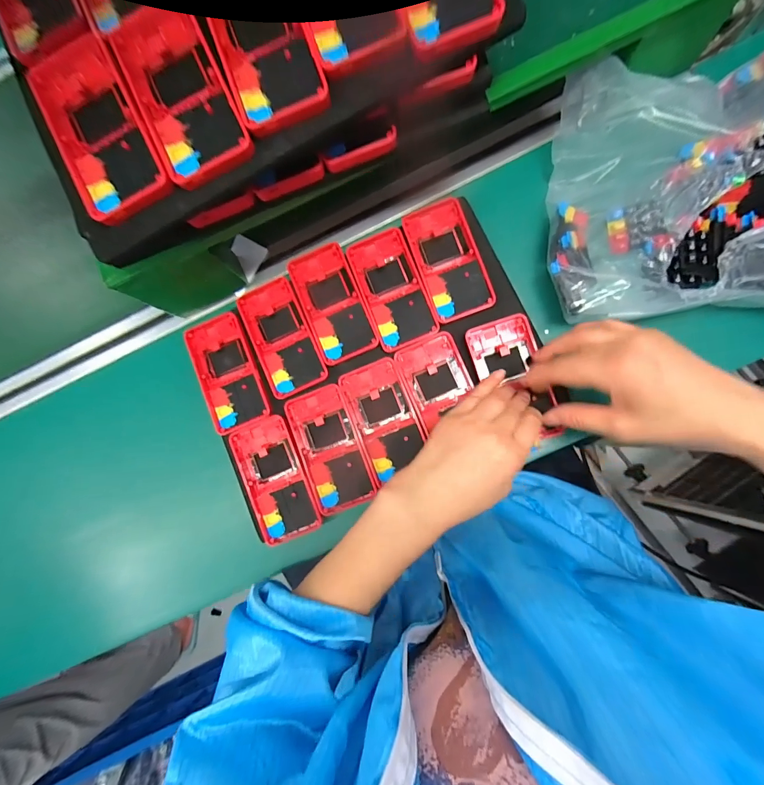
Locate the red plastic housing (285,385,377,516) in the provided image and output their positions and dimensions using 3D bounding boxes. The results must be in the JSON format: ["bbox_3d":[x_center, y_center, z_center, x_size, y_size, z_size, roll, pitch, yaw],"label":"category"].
[{"bbox_3d":[-0.052,0.057,0.387,0.062,0.019,0.124,-21,82,4],"label":"red plastic housing"}]

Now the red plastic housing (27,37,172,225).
[{"bbox_3d":[-0.207,-0.197,0.277,0.062,0.017,0.142,-27,82,3],"label":"red plastic housing"}]

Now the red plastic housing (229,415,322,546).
[{"bbox_3d":[-0.108,0.088,0.383,0.061,0.008,0.122,-22,82,4],"label":"red plastic housing"}]

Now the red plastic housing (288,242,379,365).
[{"bbox_3d":[-0.053,-0.095,0.396,0.060,0.008,0.125,-23,82,4],"label":"red plastic housing"}]

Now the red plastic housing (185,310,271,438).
[{"bbox_3d":[-0.165,-0.024,0.407,0.064,0.019,0.125,-21,82,4],"label":"red plastic housing"}]

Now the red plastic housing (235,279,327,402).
[{"bbox_3d":[-0.107,-0.060,0.399,0.061,0.009,0.125,-24,82,4],"label":"red plastic housing"}]

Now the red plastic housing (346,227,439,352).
[{"bbox_3d":[0.010,-0.109,0.393,0.062,0.011,0.125,-21,82,4],"label":"red plastic housing"}]

